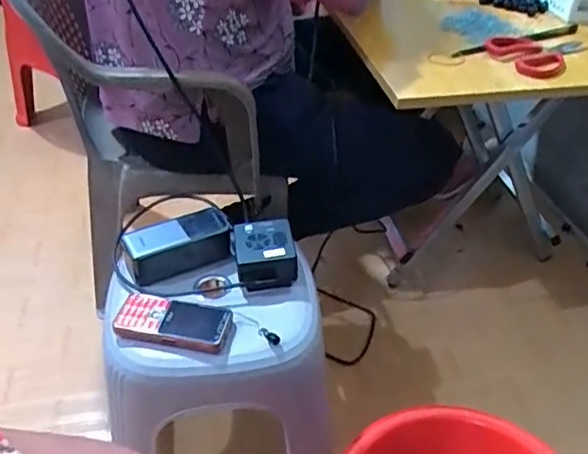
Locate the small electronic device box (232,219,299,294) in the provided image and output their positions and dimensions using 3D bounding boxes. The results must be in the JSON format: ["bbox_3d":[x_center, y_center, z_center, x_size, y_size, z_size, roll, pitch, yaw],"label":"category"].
[{"bbox_3d":[-0.037,0.030,0.744,0.078,0.051,0.087,-5,40,-8],"label":"small electronic device box"}]

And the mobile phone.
[{"bbox_3d":[-0.135,0.108,0.667,0.128,0.023,0.066,7,40,6],"label":"mobile phone"}]

